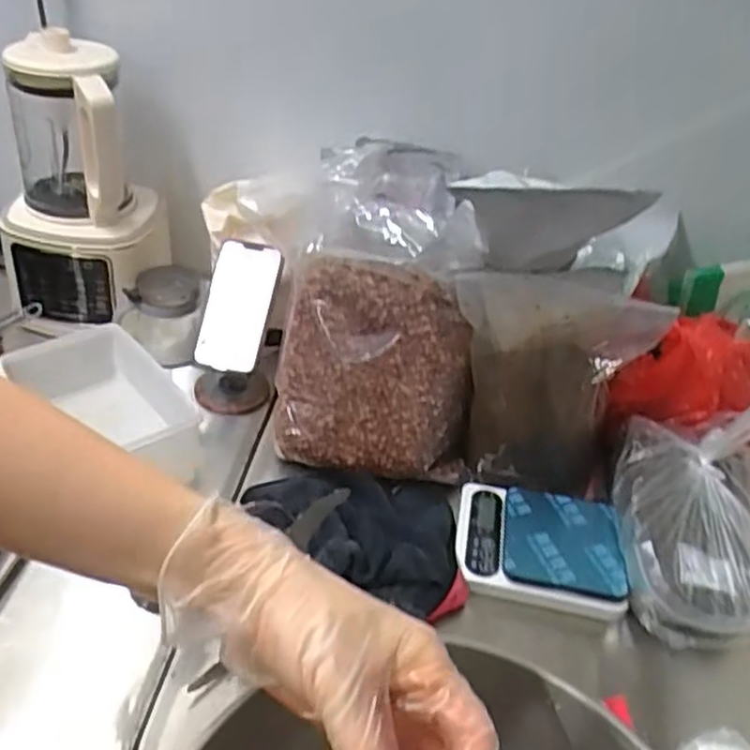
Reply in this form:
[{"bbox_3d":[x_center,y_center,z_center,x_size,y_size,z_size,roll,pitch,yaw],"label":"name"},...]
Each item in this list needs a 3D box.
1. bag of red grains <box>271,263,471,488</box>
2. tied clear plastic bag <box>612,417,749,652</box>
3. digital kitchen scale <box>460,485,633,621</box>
[{"bbox_3d":[0.000,-0.005,0.808,0.206,0.227,0.064,7,9,8],"label":"bag of red grains"},{"bbox_3d":[0.328,0.150,0.756,0.150,0.086,0.225,8,39,2],"label":"tied clear plastic bag"},{"bbox_3d":[0.172,0.175,0.771,0.168,0.028,0.134,11,39,5],"label":"digital kitchen scale"}]

